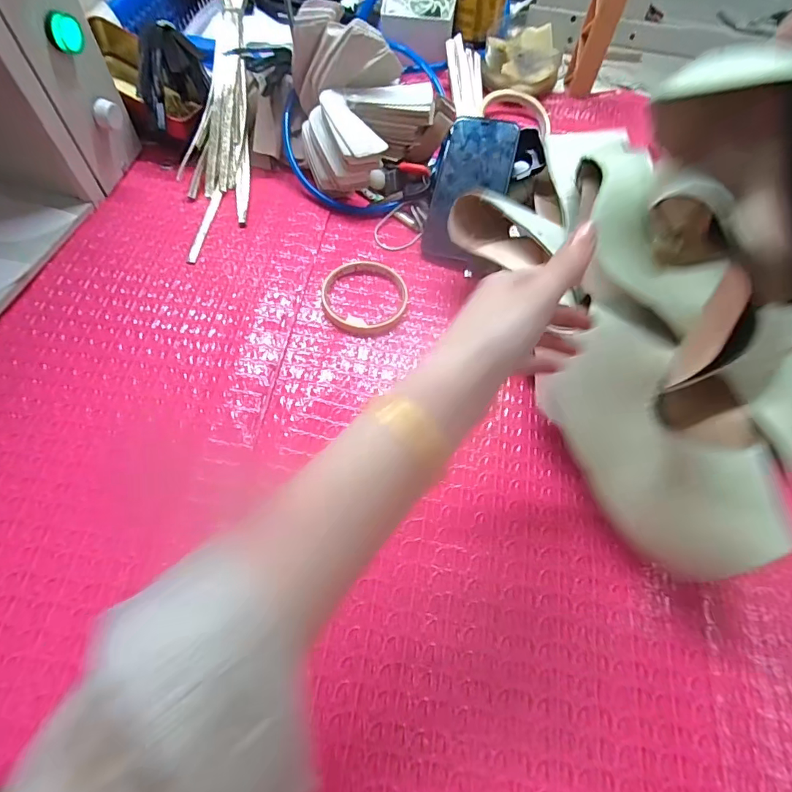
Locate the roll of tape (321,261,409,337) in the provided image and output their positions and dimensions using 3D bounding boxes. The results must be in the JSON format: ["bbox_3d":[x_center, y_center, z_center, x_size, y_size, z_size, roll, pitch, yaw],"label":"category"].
[{"bbox_3d":[-0.030,-0.100,0.450,0.083,0.015,0.086,2,62,-3],"label":"roll of tape"}]

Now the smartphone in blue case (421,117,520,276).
[{"bbox_3d":[0.081,-0.217,0.485,0.081,0.015,0.165,15,89,4],"label":"smartphone in blue case"}]

